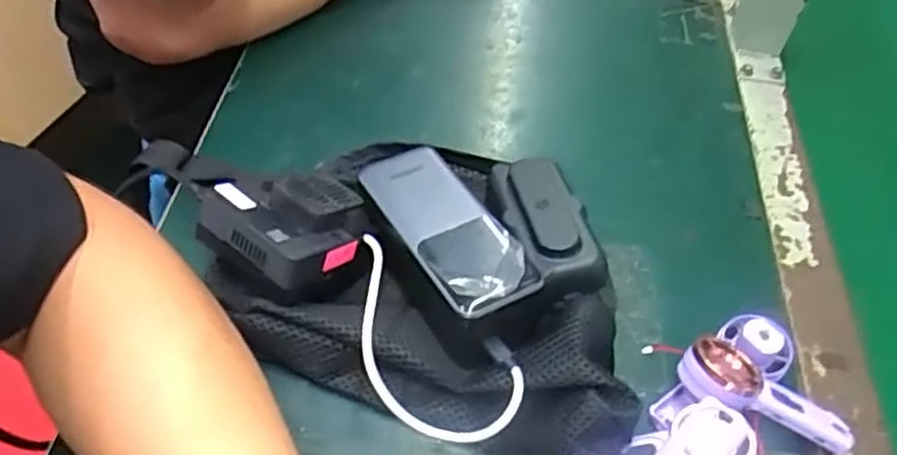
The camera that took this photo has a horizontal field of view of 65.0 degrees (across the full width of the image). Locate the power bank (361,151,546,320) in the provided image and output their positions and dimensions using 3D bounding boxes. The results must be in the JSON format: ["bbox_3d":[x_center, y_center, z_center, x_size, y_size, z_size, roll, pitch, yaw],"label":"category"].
[{"bbox_3d":[-0.002,-0.004,0.396,0.051,0.020,0.129,-23,57,-21],"label":"power bank"}]

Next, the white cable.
[{"bbox_3d":[-0.021,0.061,0.372,0.130,0.008,0.067,38,58,23],"label":"white cable"}]

